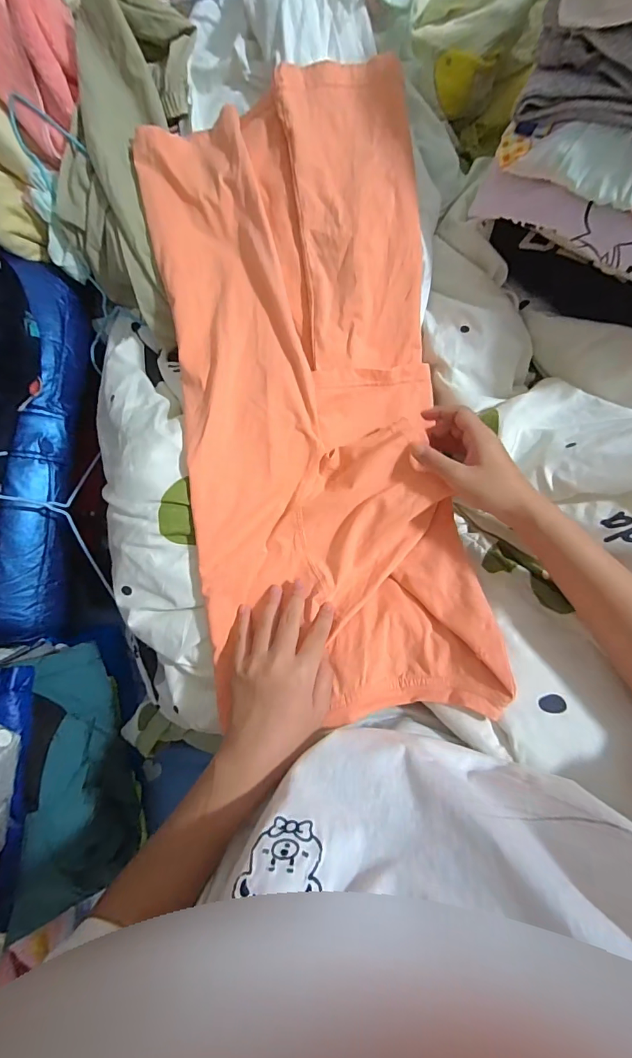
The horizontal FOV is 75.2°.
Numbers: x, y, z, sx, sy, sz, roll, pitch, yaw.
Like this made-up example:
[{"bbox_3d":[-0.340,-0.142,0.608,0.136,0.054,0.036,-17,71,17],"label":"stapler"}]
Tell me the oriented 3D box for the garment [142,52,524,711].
[{"bbox_3d":[0.002,-0.133,0.422,0.274,0.093,0.606,-12,84,6],"label":"garment"}]

